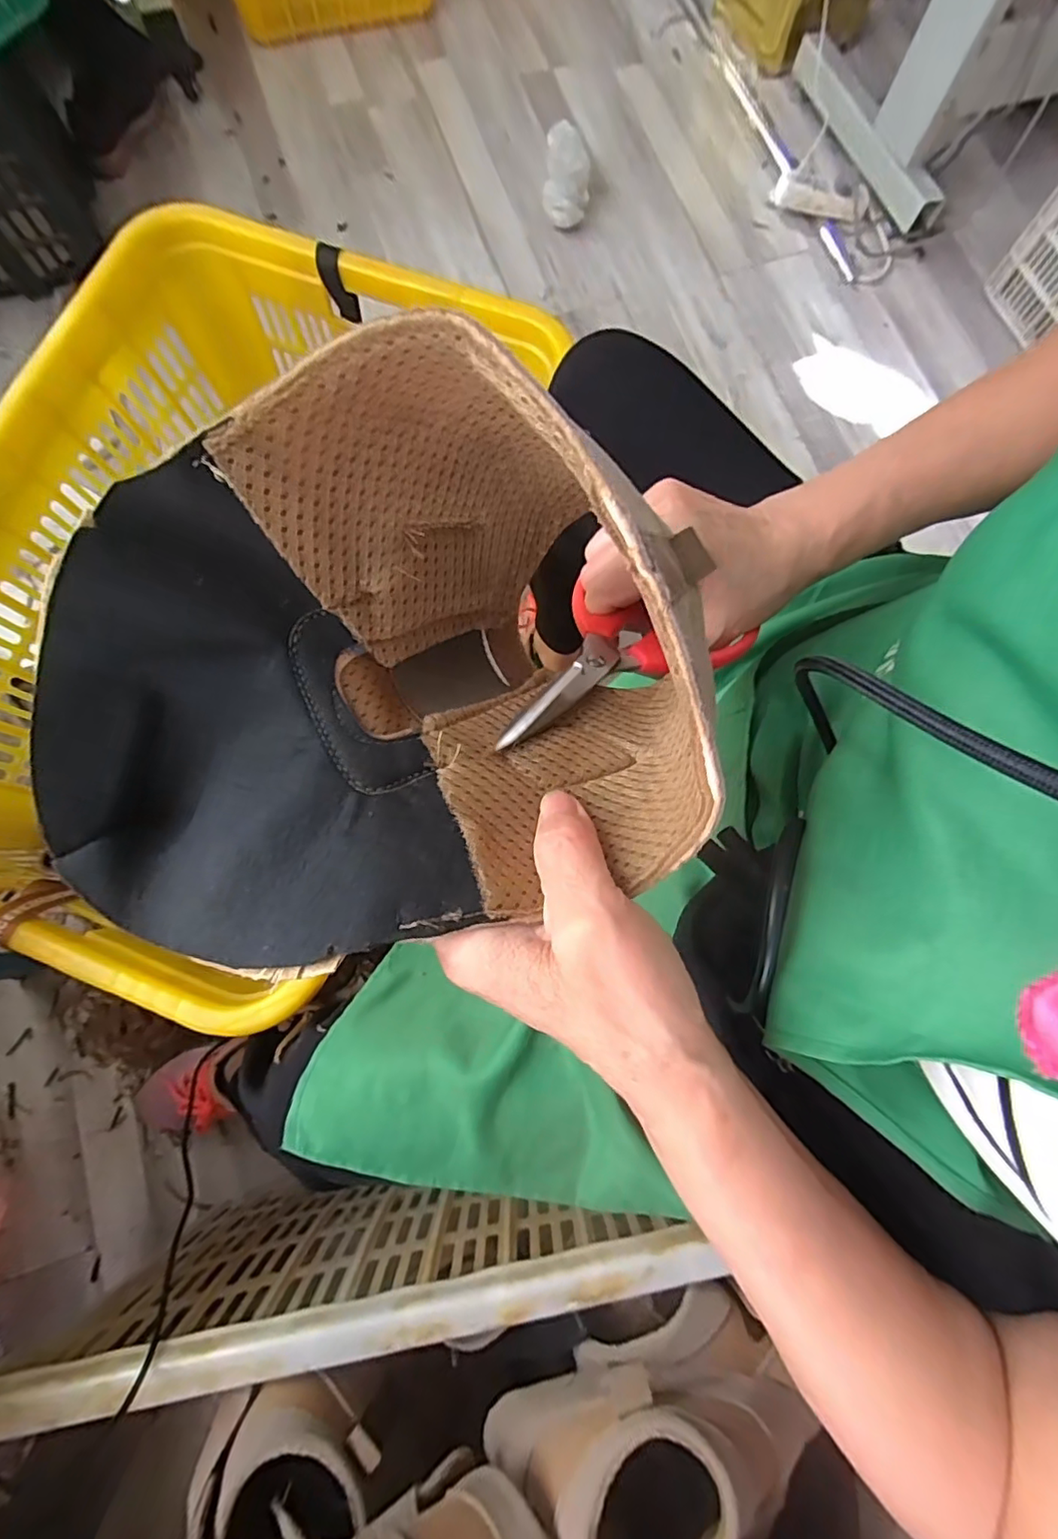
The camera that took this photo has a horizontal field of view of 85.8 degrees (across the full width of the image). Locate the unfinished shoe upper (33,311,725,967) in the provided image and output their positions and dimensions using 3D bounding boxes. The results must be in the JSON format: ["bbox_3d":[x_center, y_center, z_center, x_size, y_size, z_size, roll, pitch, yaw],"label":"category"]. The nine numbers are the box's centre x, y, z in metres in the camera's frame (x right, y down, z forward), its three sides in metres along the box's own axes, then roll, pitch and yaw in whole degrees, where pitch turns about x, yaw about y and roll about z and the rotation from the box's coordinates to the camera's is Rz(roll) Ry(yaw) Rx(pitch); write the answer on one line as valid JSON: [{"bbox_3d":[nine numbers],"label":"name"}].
[{"bbox_3d":[-0.056,-0.027,0.191,0.215,0.112,0.161,-11,77,-4],"label":"unfinished shoe upper"}]

